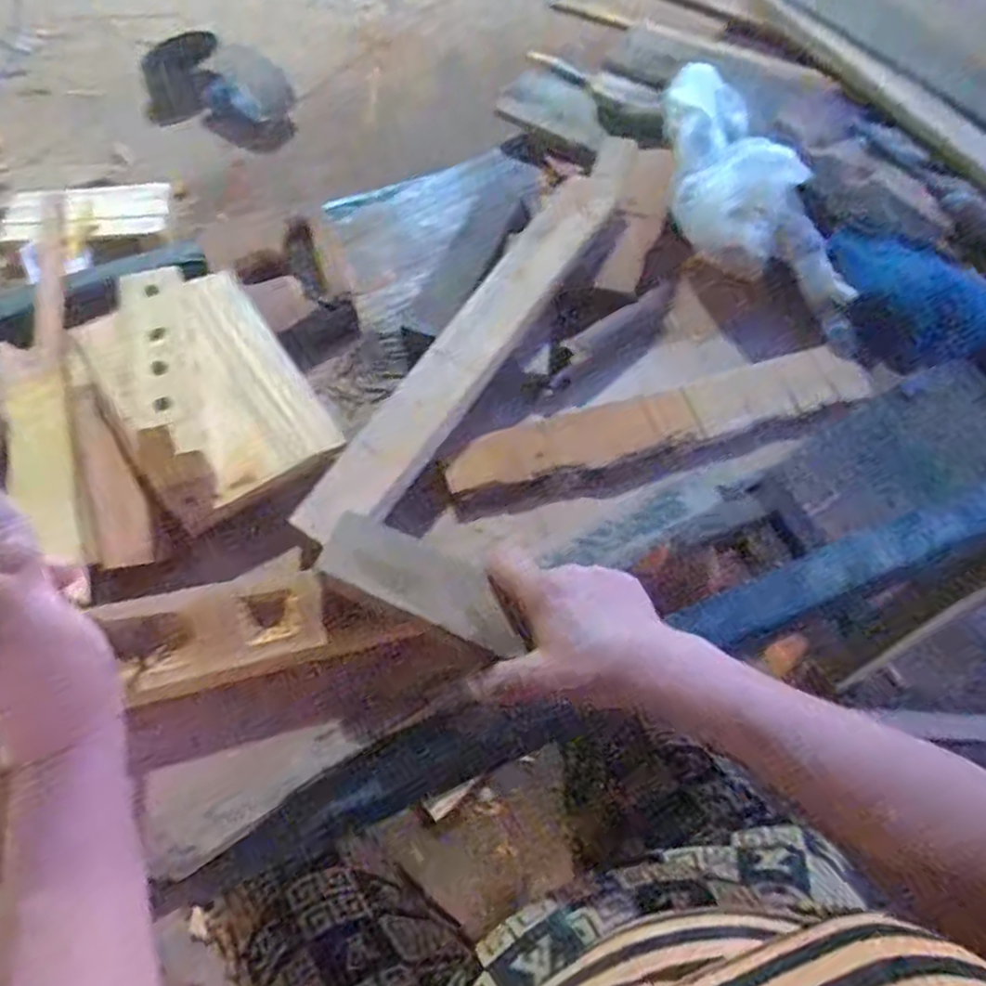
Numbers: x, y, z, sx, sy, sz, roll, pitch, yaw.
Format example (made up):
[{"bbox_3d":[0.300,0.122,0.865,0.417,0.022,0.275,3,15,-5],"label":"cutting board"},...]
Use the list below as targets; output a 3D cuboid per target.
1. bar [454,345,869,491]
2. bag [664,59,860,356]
[{"bbox_3d":[0.129,-0.056,0.542,0.324,0.021,0.050,-16,61,-9],"label":"bar"},{"bbox_3d":[0.216,-0.248,0.616,0.101,0.072,0.305,-21,74,-12],"label":"bag"}]

